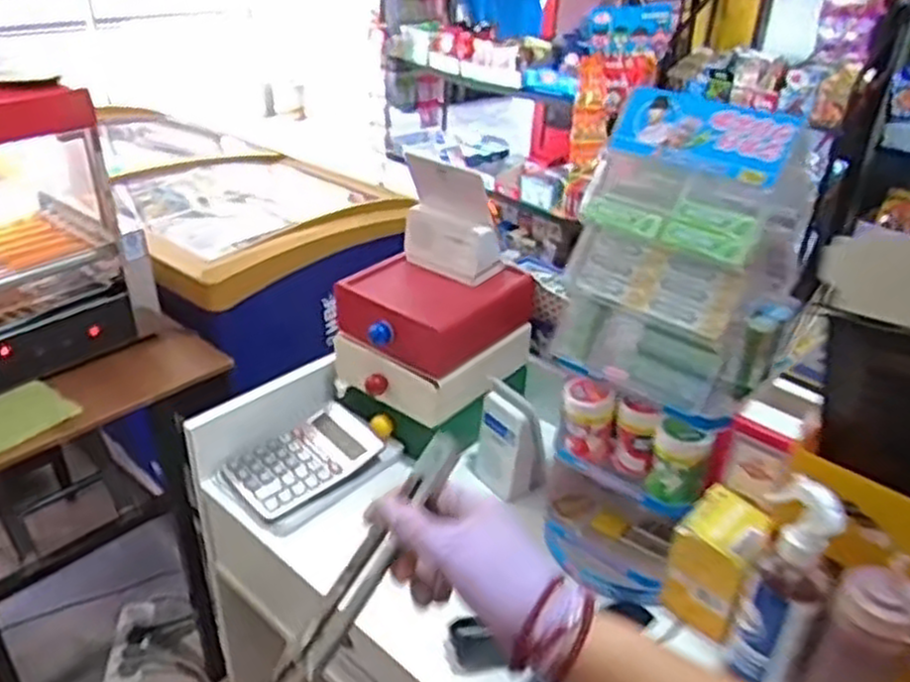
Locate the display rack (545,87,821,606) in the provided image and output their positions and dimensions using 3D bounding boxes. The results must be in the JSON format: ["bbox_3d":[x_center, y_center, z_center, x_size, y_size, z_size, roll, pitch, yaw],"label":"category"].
[{"bbox_3d":[0.224,-0.091,0.740,0.186,0.242,0.164,26,38,32],"label":"display rack"}]

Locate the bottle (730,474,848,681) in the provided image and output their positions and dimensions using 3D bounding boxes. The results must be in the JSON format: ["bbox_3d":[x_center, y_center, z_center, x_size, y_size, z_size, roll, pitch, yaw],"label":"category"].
[{"bbox_3d":[0.272,0.191,0.639,0.057,0.185,0.064,22,37,28],"label":"bottle"}]

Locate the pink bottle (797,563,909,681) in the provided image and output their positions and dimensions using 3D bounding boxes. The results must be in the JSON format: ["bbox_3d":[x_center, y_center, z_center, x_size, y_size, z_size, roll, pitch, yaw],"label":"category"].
[{"bbox_3d":[0.321,0.244,0.616,0.065,0.169,0.057,19,35,25],"label":"pink bottle"}]

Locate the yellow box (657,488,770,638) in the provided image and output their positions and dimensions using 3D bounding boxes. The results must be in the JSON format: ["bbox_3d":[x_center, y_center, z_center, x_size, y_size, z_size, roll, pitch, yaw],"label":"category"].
[{"bbox_3d":[0.243,0.202,0.730,0.065,0.104,0.079,22,37,28],"label":"yellow box"}]

